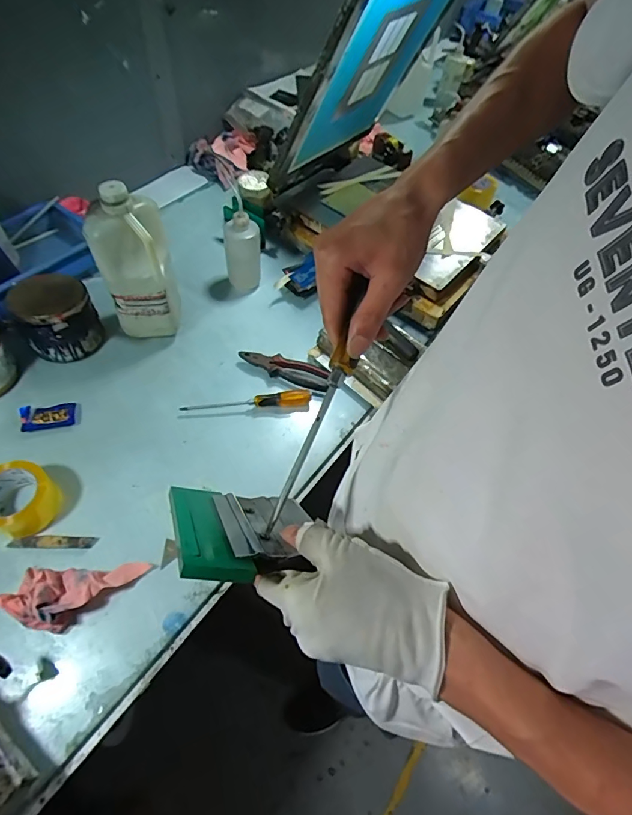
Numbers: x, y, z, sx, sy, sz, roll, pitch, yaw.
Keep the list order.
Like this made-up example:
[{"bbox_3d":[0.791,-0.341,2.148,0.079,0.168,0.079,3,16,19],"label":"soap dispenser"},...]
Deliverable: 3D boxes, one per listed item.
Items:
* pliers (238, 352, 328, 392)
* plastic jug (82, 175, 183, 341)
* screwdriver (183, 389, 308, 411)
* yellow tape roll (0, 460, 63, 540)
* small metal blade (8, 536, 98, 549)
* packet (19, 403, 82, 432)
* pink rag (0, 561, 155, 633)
[{"bbox_3d":[-0.065,-0.075,0.863,0.187,0.020,0.058,18,57,6],"label":"pliers"},{"bbox_3d":[-0.325,-0.246,0.793,0.123,0.290,0.095,-17,60,-16],"label":"plastic jug"},{"bbox_3d":[-0.130,-0.011,0.817,0.240,0.025,0.028,-3,57,-7],"label":"screwdriver"},{"bbox_3d":[-0.456,0.140,0.661,0.096,0.068,0.097,2,57,-4],"label":"yellow tape roll"},{"bbox_3d":[-0.405,0.208,0.664,0.125,0.004,0.020,1,65,-6],"label":"small metal blade"},{"bbox_3d":[-0.477,0.014,0.775,0.097,0.015,0.048,-11,58,-12],"label":"packet"},{"bbox_3d":[-0.340,0.261,0.605,0.183,0.054,0.083,-2,57,-7],"label":"pink rag"}]

